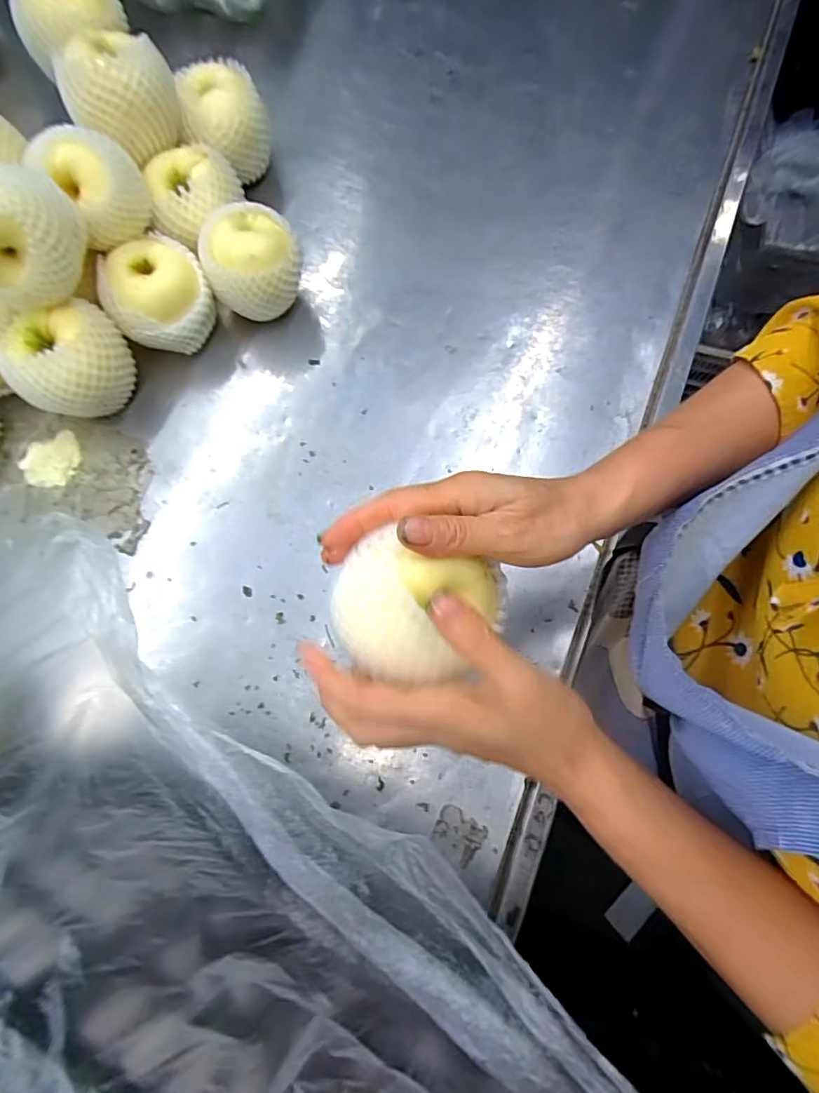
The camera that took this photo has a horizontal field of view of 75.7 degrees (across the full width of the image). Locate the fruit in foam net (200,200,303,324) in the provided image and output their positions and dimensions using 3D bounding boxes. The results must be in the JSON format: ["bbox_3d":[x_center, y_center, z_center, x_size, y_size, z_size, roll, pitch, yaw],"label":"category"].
[{"bbox_3d":[-0.150,-0.273,0.519,0.090,0.091,0.088,-12,76,-2],"label":"fruit in foam net"}]

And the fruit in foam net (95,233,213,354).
[{"bbox_3d":[-0.236,-0.233,0.510,0.090,0.087,0.083,0,75,1],"label":"fruit in foam net"}]

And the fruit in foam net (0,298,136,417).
[{"bbox_3d":[-0.306,-0.164,0.487,0.094,0.090,0.086,-16,76,-3],"label":"fruit in foam net"}]

